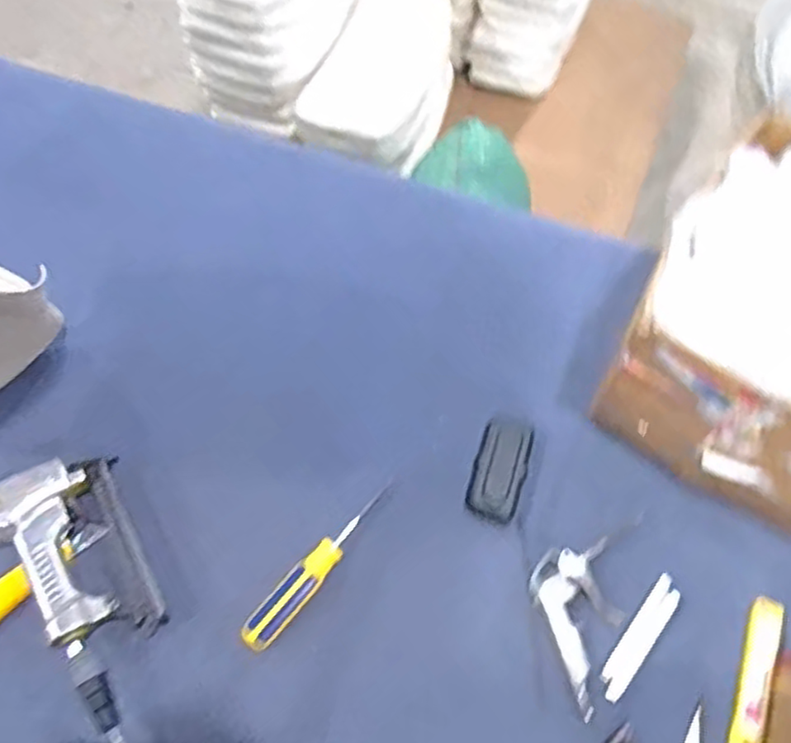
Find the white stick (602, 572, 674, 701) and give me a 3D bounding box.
[{"bbox_3d":[0.229,0.253,0.613,0.015,0.011,0.116,35,71,19],"label":"white stick"}]

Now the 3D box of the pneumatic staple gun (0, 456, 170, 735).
[{"bbox_3d":[-0.289,0.193,0.630,0.122,0.065,0.247,-35,67,-13],"label":"pneumatic staple gun"}]

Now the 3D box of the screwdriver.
[{"bbox_3d":[-0.071,0.186,0.645,0.029,0.027,0.190,38,72,20],"label":"screwdriver"}]

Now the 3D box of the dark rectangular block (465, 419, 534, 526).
[{"bbox_3d":[0.109,0.098,0.684,0.051,0.016,0.112,18,66,12],"label":"dark rectangular block"}]

